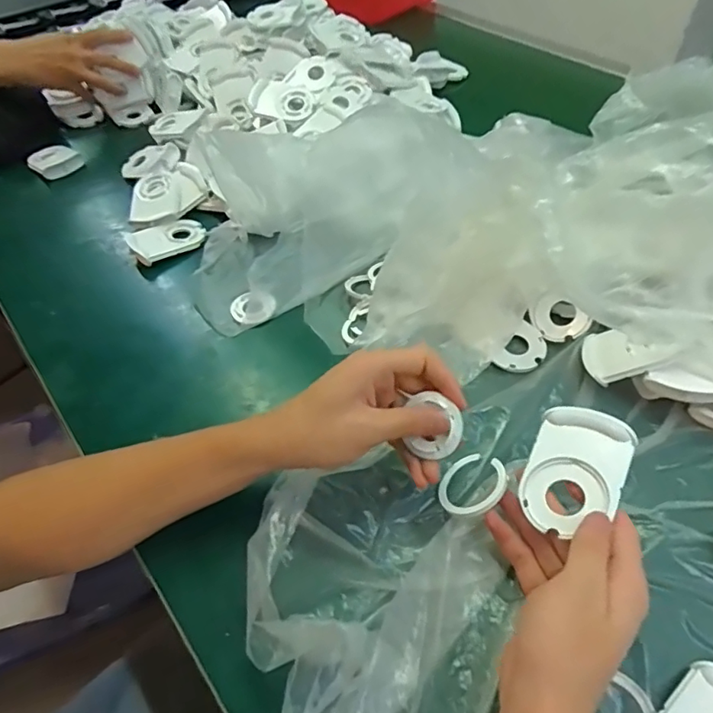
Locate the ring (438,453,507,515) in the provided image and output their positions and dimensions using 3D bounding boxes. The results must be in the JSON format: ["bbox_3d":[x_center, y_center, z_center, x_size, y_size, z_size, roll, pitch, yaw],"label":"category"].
[{"bbox_3d":[0.081,0.090,0.378,0.049,0.005,0.049,-25,32,17],"label":"ring"}]

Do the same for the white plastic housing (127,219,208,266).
[{"bbox_3d":[-0.211,-0.132,0.598,0.081,0.022,0.052,-24,54,-15],"label":"white plastic housing"}]

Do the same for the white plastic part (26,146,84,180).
[{"bbox_3d":[-0.407,-0.264,0.720,0.058,0.013,0.070,-38,59,-23],"label":"white plastic part"}]

